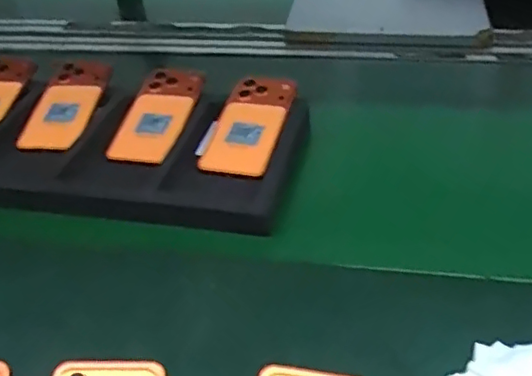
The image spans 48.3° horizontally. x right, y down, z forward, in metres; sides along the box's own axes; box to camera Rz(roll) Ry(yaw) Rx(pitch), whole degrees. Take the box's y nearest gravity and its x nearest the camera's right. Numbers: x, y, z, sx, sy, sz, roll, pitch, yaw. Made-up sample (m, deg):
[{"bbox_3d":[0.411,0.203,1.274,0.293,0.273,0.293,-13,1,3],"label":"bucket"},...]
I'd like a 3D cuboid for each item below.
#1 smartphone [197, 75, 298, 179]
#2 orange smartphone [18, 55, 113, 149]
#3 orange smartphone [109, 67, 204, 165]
[{"bbox_3d":[-0.019,-0.073,0.685,0.080,0.012,0.158,12,55,17],"label":"smartphone"},{"bbox_3d":[-0.248,-0.109,0.747,0.076,0.017,0.174,8,53,11],"label":"orange smartphone"},{"bbox_3d":[-0.129,-0.091,0.718,0.078,0.009,0.170,11,51,10],"label":"orange smartphone"}]

